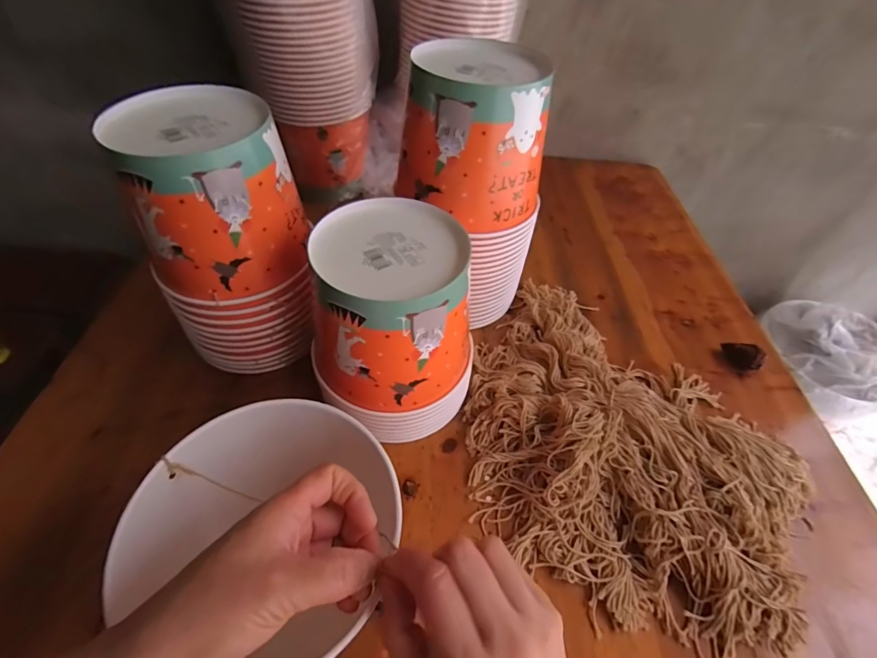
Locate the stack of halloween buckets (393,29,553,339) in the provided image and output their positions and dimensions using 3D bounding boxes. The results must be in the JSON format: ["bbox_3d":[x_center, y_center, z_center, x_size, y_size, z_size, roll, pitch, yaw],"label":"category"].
[{"bbox_3d":[0.035,-0.146,0.469,0.137,0.269,0.130,-34,60,-29],"label":"stack of halloween buckets"}]

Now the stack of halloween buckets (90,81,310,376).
[{"bbox_3d":[-0.205,-0.085,0.416,0.139,0.232,0.129,-9,51,-11],"label":"stack of halloween buckets"}]

